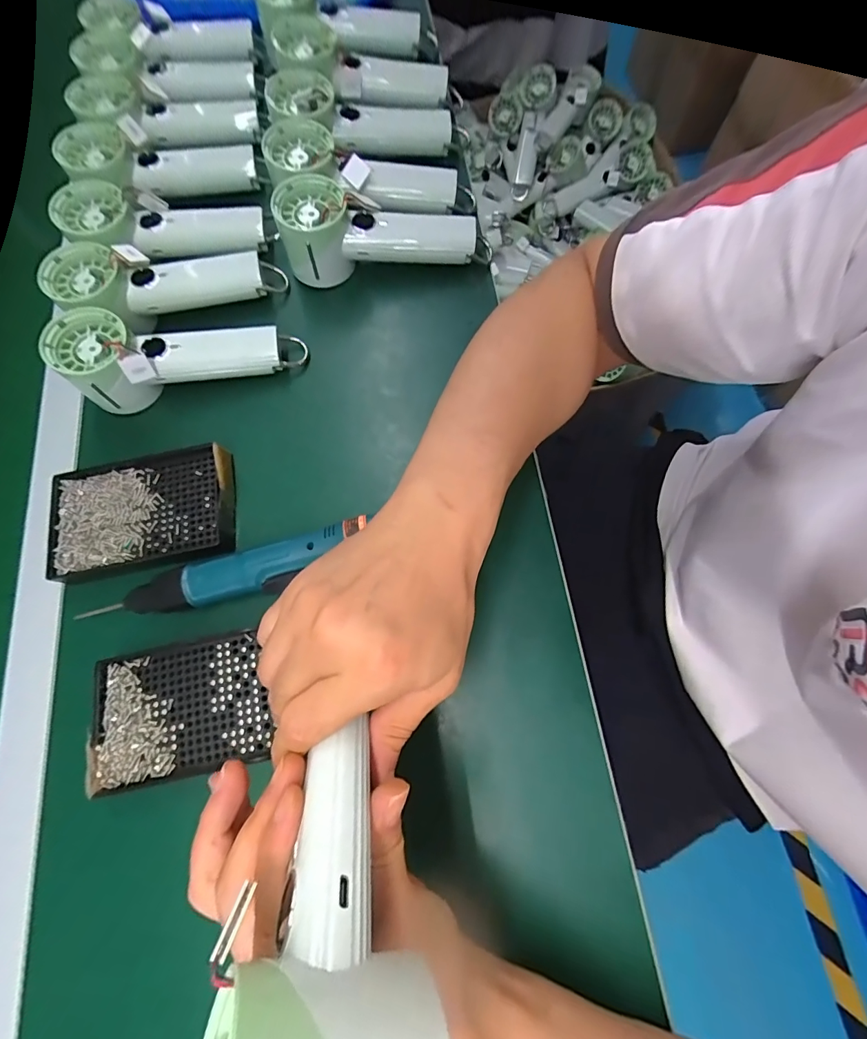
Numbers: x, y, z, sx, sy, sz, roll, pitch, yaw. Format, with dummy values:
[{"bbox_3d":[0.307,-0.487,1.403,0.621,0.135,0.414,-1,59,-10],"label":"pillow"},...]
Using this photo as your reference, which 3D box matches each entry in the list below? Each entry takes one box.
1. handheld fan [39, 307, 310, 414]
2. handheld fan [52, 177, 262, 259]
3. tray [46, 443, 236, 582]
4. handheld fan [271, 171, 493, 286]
[{"bbox_3d":[-0.218,-0.146,0.358,0.179,0.054,0.062,-15,73,-2],"label":"handheld fan"},{"bbox_3d":[-0.251,-0.268,0.395,0.173,0.052,0.065,4,74,4],"label":"handheld fan"},{"bbox_3d":[-0.233,-0.006,0.340,0.142,0.019,0.093,-9,74,-2],"label":"tray"},{"bbox_3d":[-0.046,-0.261,0.384,0.175,0.063,0.068,-3,73,2],"label":"handheld fan"}]

